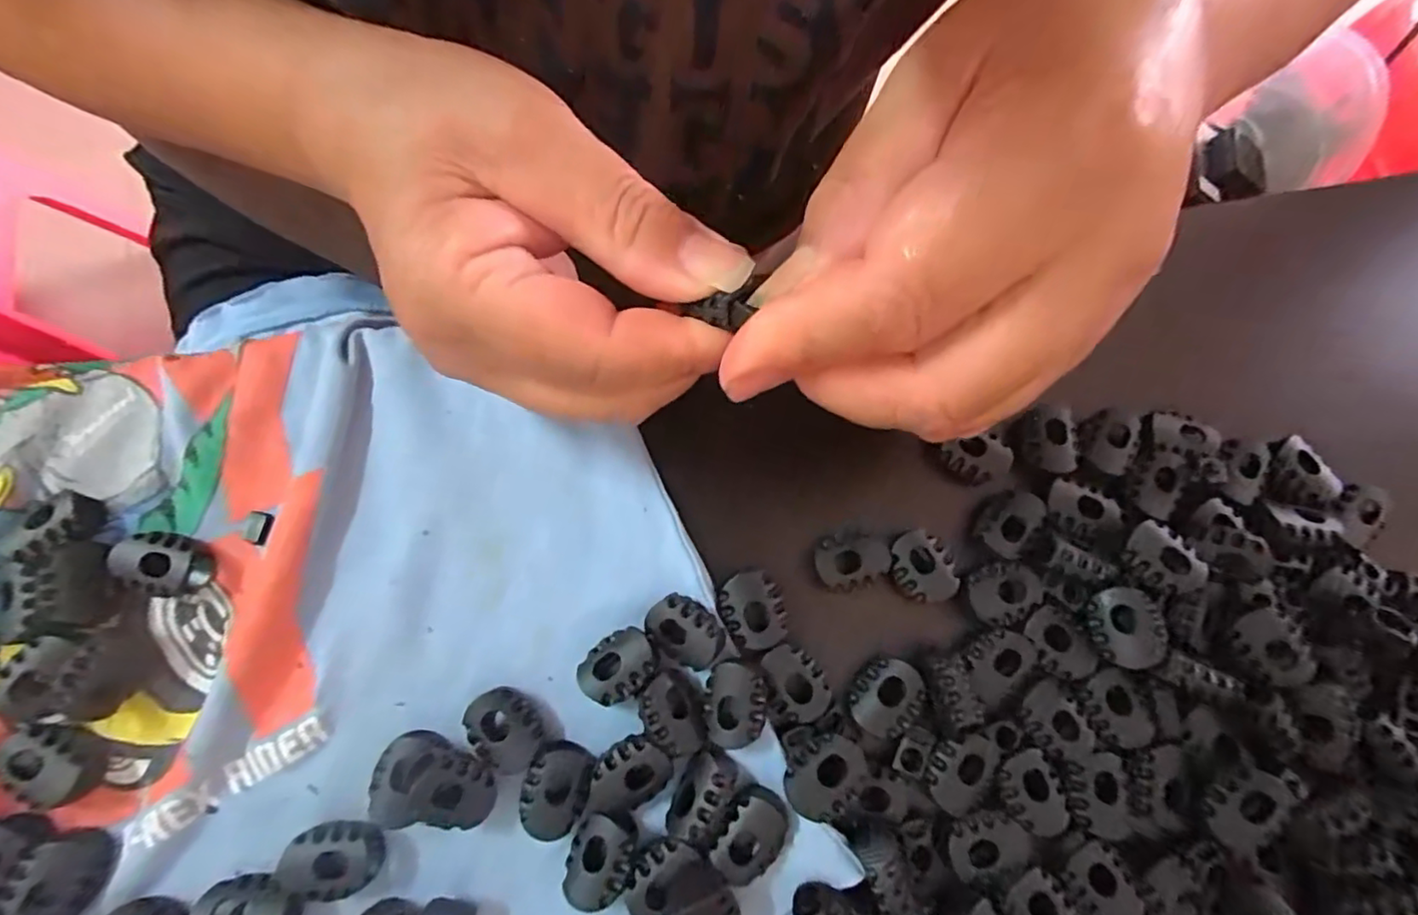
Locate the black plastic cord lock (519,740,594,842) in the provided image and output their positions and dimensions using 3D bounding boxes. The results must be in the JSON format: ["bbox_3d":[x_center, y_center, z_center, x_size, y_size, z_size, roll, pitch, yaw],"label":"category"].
[{"bbox_3d":[-0.040,0.086,0.159,0.016,0.005,0.023,16,74,3],"label":"black plastic cord lock"}]

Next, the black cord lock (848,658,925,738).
[{"bbox_3d":[0.049,0.066,0.167,0.017,0.004,0.021,38,76,8],"label":"black cord lock"}]

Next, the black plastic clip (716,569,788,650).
[{"bbox_3d":[0.012,0.042,0.171,0.018,0.004,0.021,-27,77,-9],"label":"black plastic clip"}]

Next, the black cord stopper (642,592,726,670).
[{"bbox_3d":[-0.006,0.047,0.166,0.022,0.007,0.015,37,76,8],"label":"black cord stopper"}]

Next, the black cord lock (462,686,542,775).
[{"bbox_3d":[-0.054,0.072,0.164,0.021,0.008,0.017,34,76,8],"label":"black cord lock"}]

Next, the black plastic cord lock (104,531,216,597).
[{"bbox_3d":[-0.150,0.029,0.167,0.021,0.009,0.016,10,77,0],"label":"black plastic cord lock"}]

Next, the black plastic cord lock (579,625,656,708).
[{"bbox_3d":[-0.025,0.057,0.167,0.021,0.007,0.016,-31,77,-10],"label":"black plastic cord lock"}]

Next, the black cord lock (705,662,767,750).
[{"bbox_3d":[0.007,0.065,0.160,0.015,0.007,0.020,2,74,-1],"label":"black cord lock"}]

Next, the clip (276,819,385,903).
[{"bbox_3d":[-0.094,0.102,0.155,0.023,0.008,0.017,1,77,-2],"label":"clip"}]

